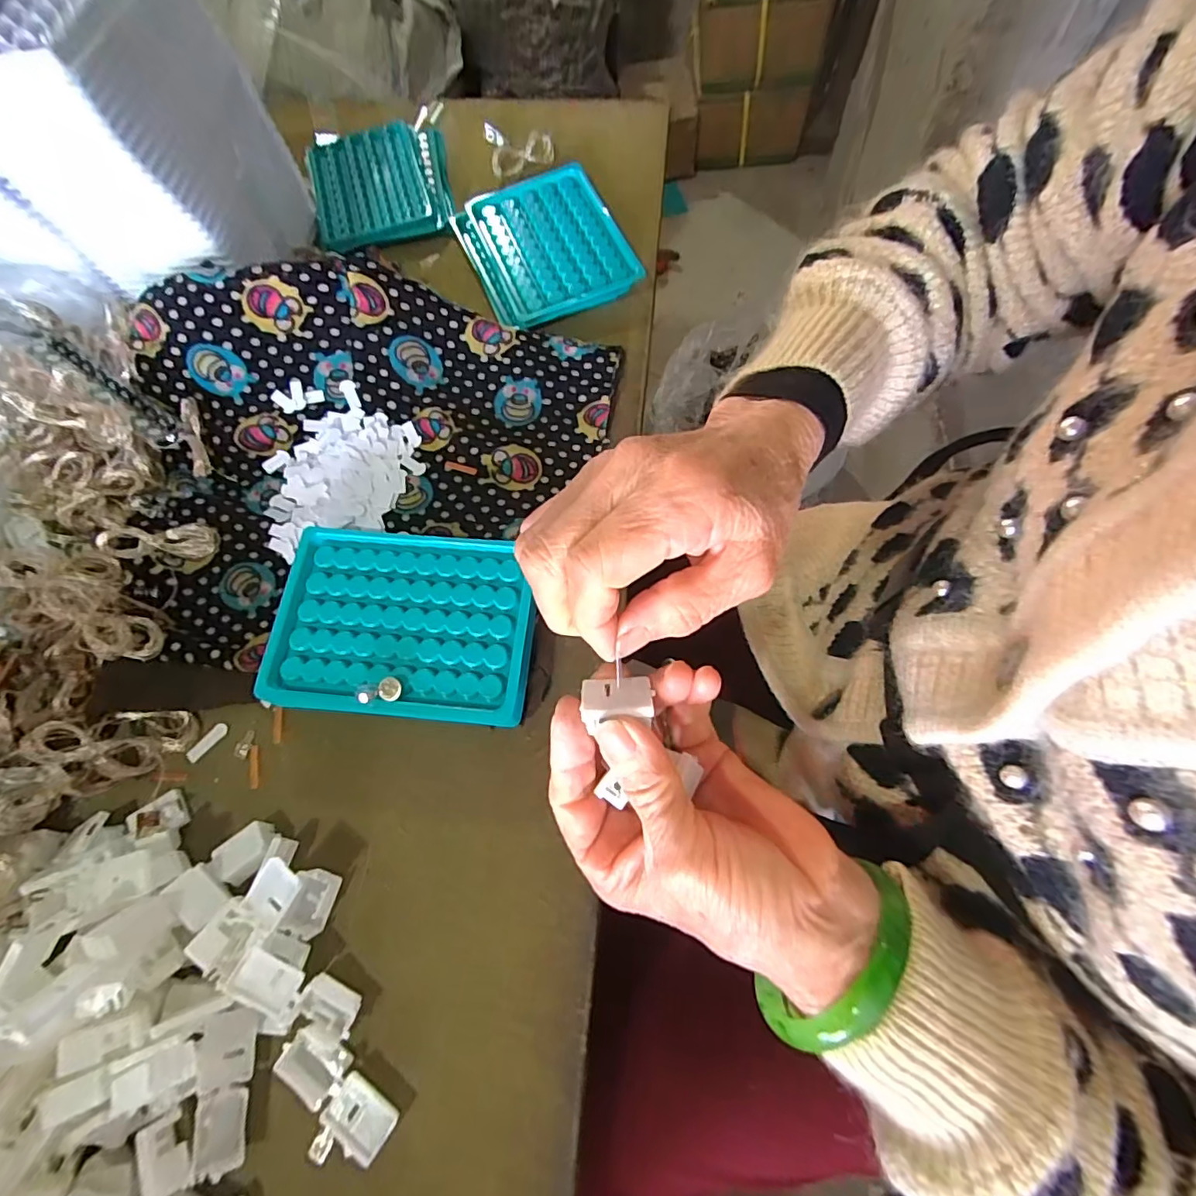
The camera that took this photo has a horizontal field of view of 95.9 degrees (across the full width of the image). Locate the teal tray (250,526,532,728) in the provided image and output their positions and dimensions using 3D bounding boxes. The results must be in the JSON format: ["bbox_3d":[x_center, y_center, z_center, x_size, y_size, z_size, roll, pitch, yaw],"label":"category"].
[{"bbox_3d":[-0.102,0.015,0.290,0.134,0.023,0.096,5,68,4],"label":"teal tray"}]

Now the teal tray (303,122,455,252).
[{"bbox_3d":[-0.172,-0.325,0.428,0.106,0.018,0.124,-14,68,-4],"label":"teal tray"}]

